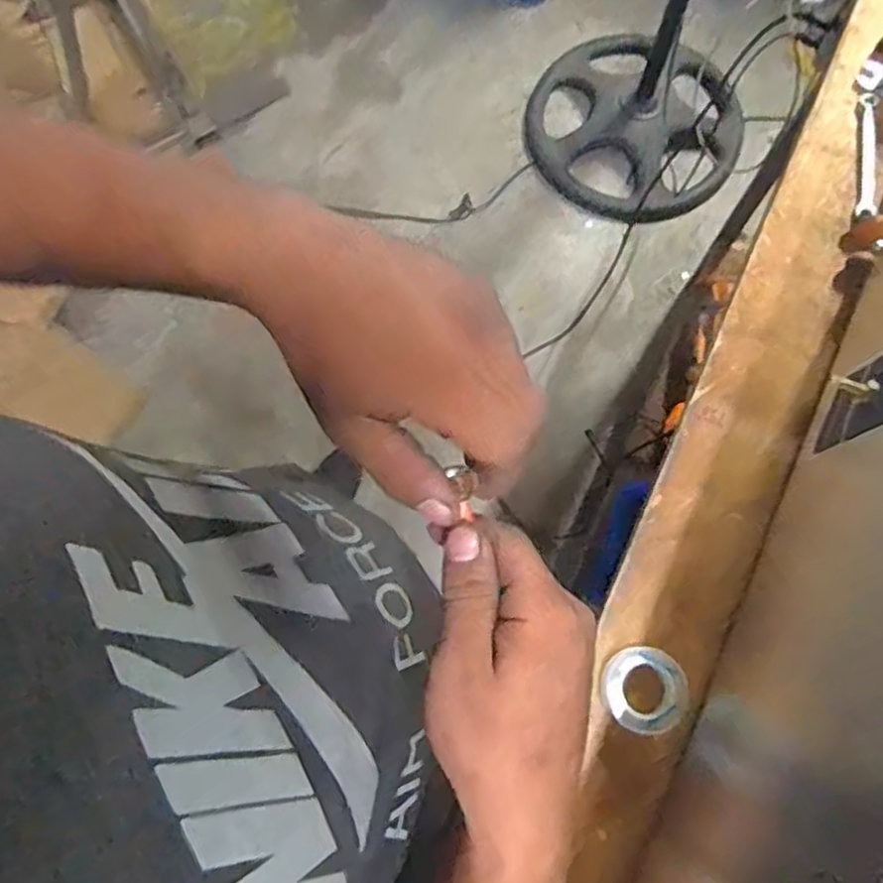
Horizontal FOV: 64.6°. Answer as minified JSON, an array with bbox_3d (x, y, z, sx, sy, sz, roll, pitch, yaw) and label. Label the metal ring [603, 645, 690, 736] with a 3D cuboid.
[{"bbox_3d":[0.158,0.192,0.540,0.061,0.015,0.062,0,75,2],"label":"metal ring"}]

